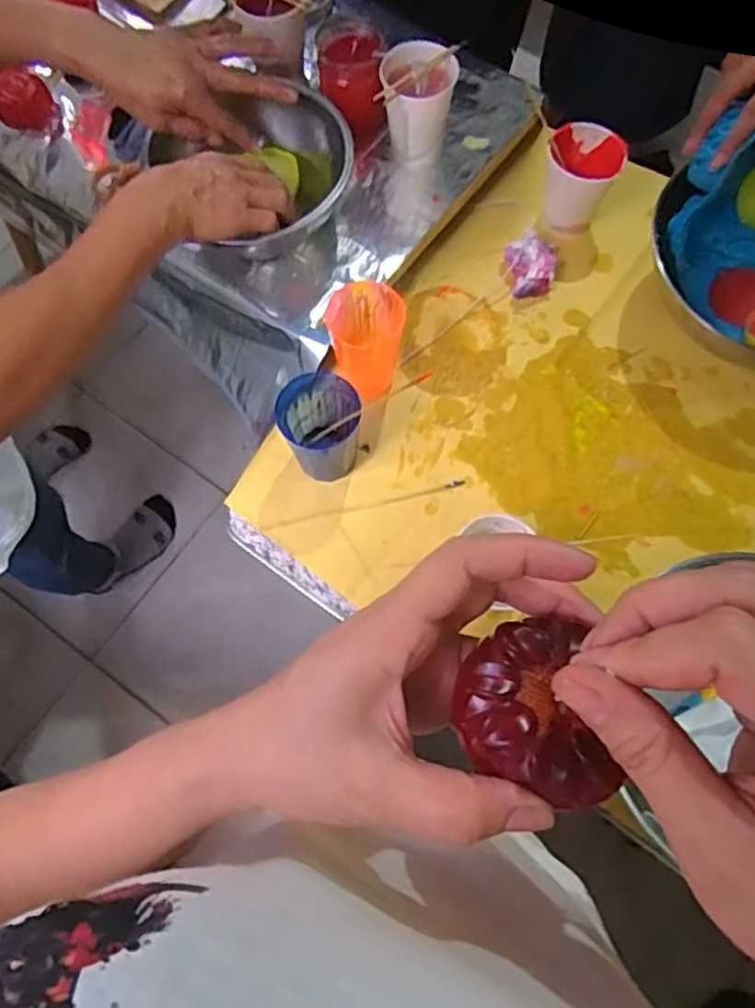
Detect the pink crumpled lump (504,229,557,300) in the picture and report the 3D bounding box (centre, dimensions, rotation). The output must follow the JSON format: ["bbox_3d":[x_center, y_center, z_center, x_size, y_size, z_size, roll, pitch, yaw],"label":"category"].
[{"bbox_3d":[0.159,-0.246,0.703,0.053,0.041,0.056,0,71,1],"label":"pink crumpled lump"}]

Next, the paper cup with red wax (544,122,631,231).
[{"bbox_3d":[0.210,-0.341,0.714,0.077,0.078,0.072,0,71,1],"label":"paper cup with red wax"}]

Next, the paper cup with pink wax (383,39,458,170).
[{"bbox_3d":[0.041,-0.398,0.683,0.072,0.090,0.066,0,71,1],"label":"paper cup with pink wax"}]

